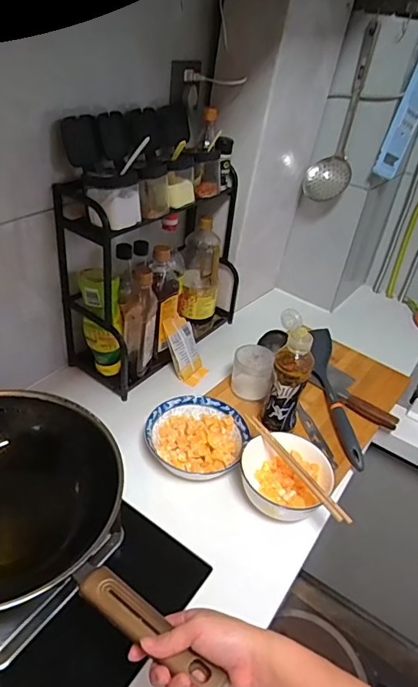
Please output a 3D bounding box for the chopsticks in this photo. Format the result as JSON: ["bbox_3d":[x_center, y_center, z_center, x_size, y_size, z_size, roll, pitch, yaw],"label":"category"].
[{"bbox_3d":[0.137,0.193,0.751,0.017,0.016,0.241,-16,42,-29],"label":"chopsticks"}]

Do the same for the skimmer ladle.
[{"bbox_3d":[0.289,-0.491,1.016,0.096,0.341,0.055,13,36,6],"label":"skimmer ladle"}]

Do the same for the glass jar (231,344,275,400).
[{"bbox_3d":[0.088,0.060,0.950,0.080,0.093,0.077,5,36,-4],"label":"glass jar"}]

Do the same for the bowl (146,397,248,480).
[{"bbox_3d":[-0.023,0.168,0.833,0.175,0.054,0.151,3,36,-7],"label":"bowl"}]

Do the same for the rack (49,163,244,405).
[{"bbox_3d":[-0.105,-0.158,0.976,0.187,0.391,0.387,25,39,22],"label":"rack"}]

